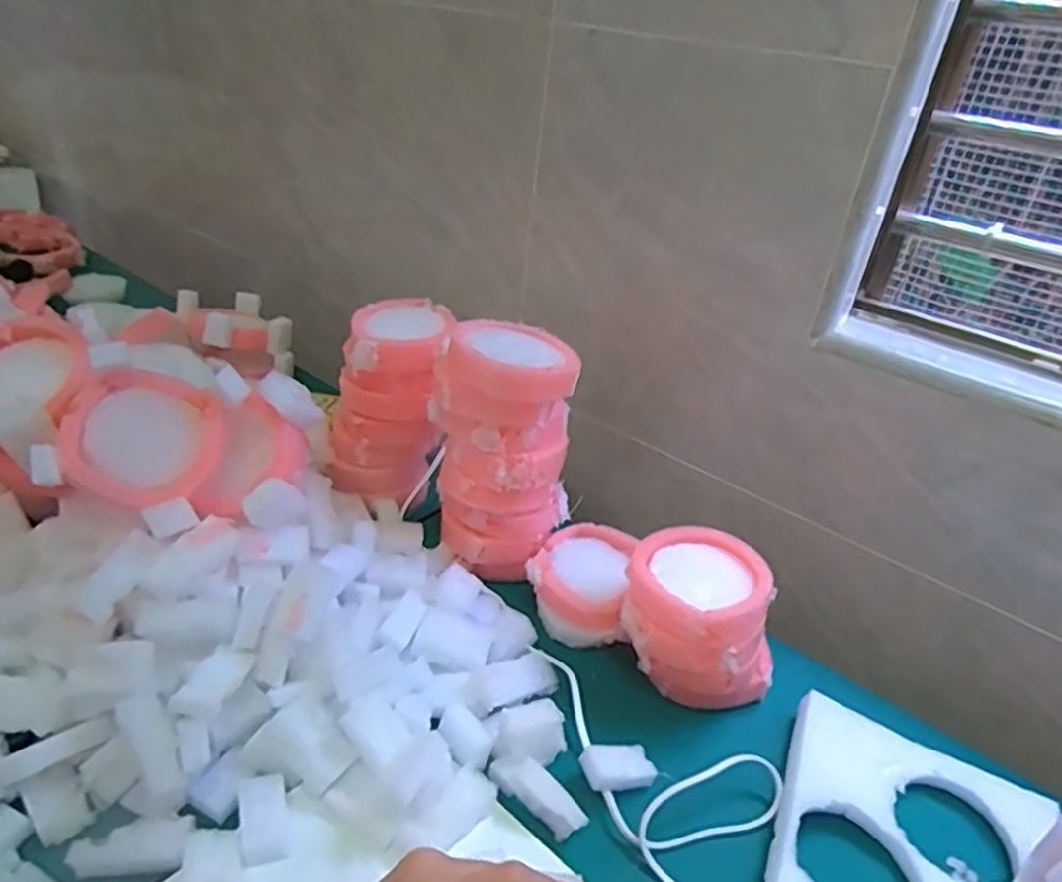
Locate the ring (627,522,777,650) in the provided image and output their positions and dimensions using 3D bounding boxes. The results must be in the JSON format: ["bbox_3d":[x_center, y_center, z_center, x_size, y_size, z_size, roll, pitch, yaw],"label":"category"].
[{"bbox_3d":[0.129,0.106,0.554,0.101,0.031,0.101,6,30,-3],"label":"ring"}]

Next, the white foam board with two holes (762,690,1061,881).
[{"bbox_3d":[0.252,0.260,0.467,0.176,0.017,0.185,19,32,20],"label":"white foam board with two holes"}]

